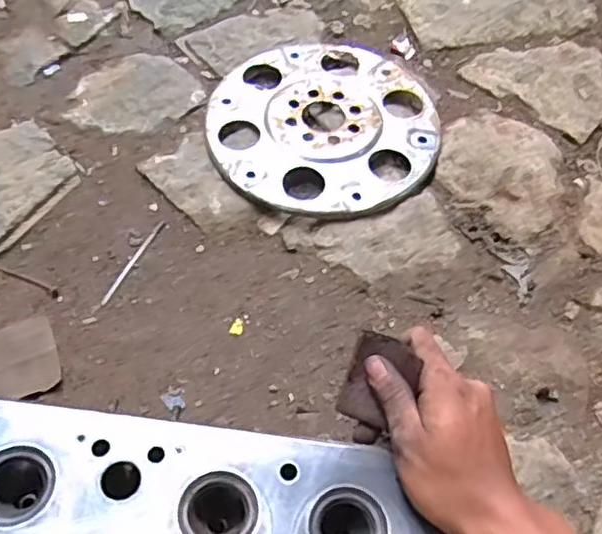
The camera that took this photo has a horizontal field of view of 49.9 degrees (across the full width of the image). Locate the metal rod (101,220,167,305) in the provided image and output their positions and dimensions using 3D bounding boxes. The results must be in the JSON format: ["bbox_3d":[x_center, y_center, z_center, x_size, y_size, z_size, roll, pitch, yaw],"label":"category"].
[{"bbox_3d":[-0.172,-0.006,0.661,0.008,0.004,0.107,26,61,10],"label":"metal rod"}]

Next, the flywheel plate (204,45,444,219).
[{"bbox_3d":[0.027,-0.167,0.753,0.263,0.020,0.255,2,60,-3],"label":"flywheel plate"}]

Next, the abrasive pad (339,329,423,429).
[{"bbox_3d":[0.053,0.078,0.445,0.047,0.005,0.060,20,96,27],"label":"abrasive pad"}]

